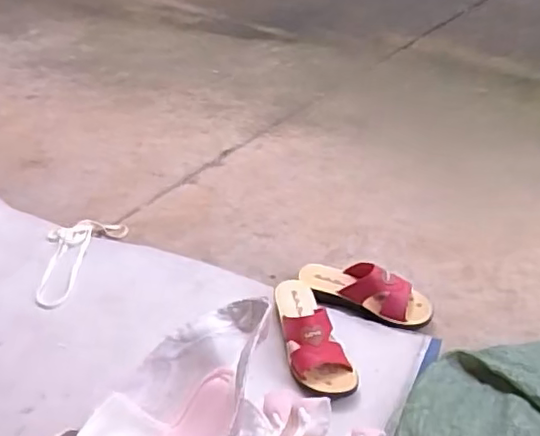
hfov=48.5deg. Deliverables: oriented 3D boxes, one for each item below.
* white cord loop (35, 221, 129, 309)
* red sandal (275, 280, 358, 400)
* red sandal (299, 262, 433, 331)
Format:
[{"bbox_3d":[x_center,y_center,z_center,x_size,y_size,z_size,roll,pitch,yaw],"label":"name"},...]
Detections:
[{"bbox_3d":[-0.383,0.070,1.125,0.130,0.013,0.230,13,40,18],"label":"white cord loop"},{"bbox_3d":[0.059,0.178,0.934,0.083,0.090,0.224,-14,41,-10],"label":"red sandal"},{"bbox_3d":[0.159,0.121,1.015,0.226,0.077,0.081,13,44,20],"label":"red sandal"}]

